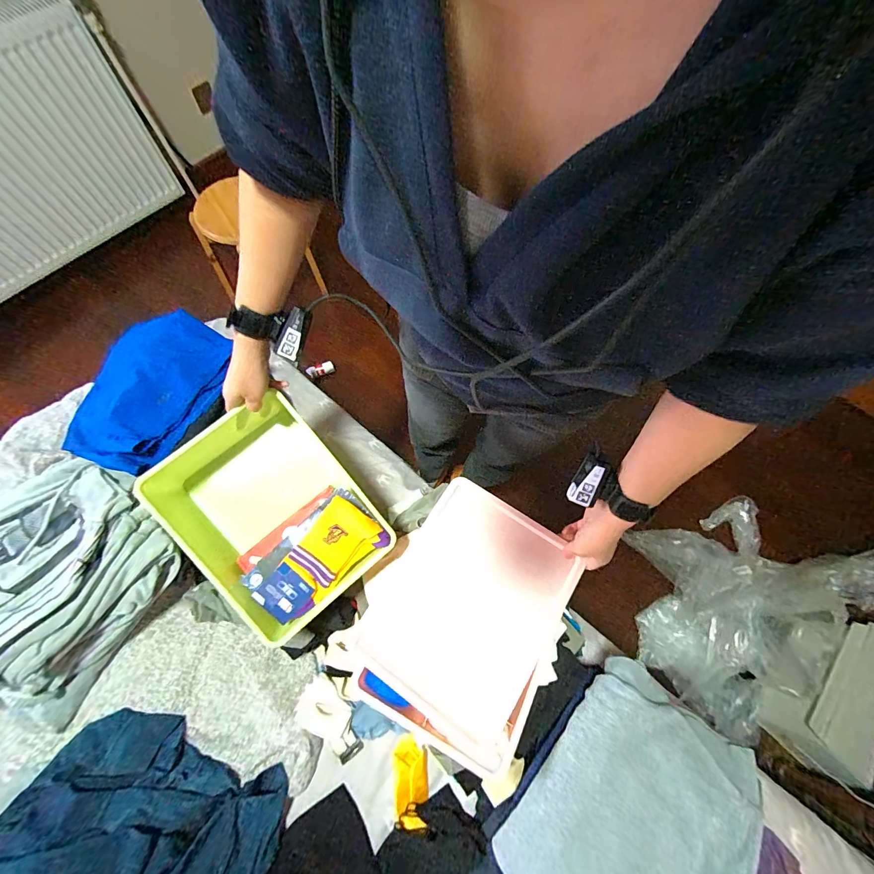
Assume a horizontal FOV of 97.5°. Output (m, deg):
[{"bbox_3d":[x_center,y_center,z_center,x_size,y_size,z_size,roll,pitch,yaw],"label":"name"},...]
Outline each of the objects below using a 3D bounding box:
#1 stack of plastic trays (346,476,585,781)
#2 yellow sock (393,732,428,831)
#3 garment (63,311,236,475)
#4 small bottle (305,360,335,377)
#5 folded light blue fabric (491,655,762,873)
[{"bbox_3d":[0.042,0.260,0.584,0.264,0.053,0.337,27,70,8],"label":"stack of plastic trays"},{"bbox_3d":[-0.044,0.571,0.640,0.055,0.015,0.122,-4,69,-4],"label":"yellow sock"},{"bbox_3d":[-0.539,-0.099,0.728,0.212,0.054,0.354,10,57,-6],"label":"garment"},{"bbox_3d":[-0.451,-0.260,1.481,0.107,0.027,0.043,-20,70,-24],"label":"small bottle"},{"bbox_3d":[0.262,0.504,0.500,0.253,0.050,0.318,35,72,11],"label":"folded light blue fabric"}]

